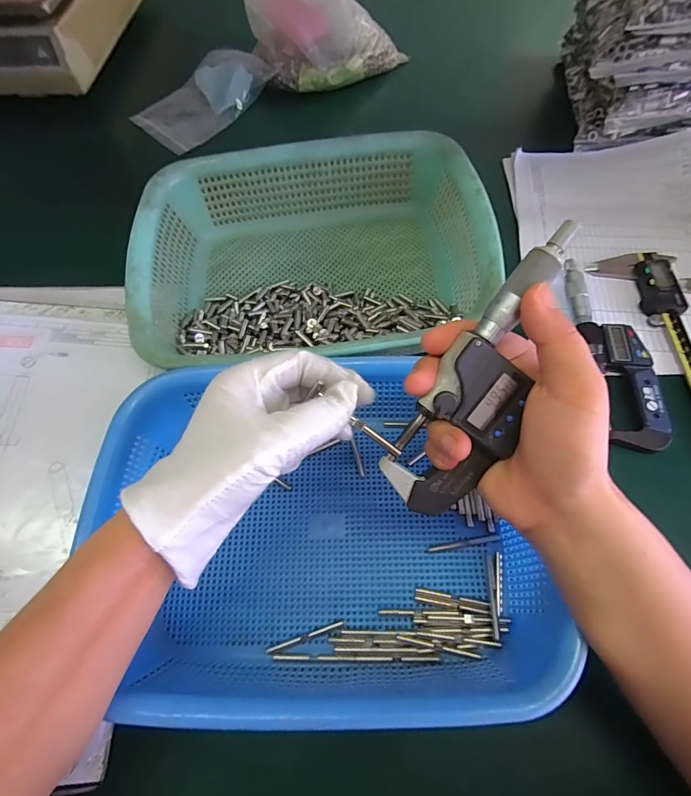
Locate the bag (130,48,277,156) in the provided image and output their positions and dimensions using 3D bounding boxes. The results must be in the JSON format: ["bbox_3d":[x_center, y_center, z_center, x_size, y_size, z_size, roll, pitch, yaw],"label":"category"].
[{"bbox_3d":[-0.196,-0.419,0.564,0.117,0.034,0.179,40,72,20],"label":"bag"}]

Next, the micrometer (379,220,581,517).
[{"bbox_3d":[0.068,-0.010,0.204,0.051,0.025,0.155,25,103,14],"label":"micrometer"}]

